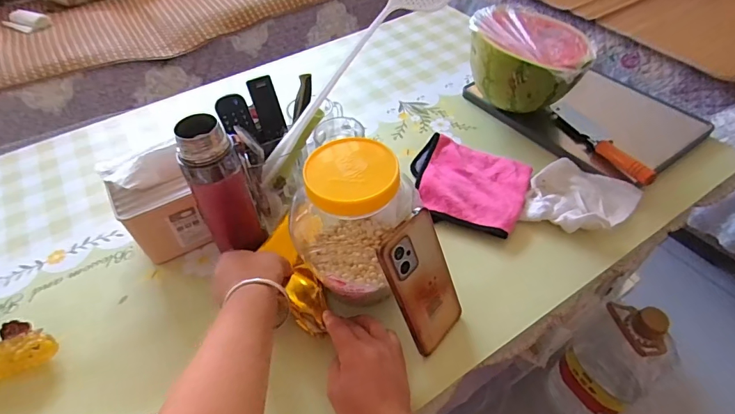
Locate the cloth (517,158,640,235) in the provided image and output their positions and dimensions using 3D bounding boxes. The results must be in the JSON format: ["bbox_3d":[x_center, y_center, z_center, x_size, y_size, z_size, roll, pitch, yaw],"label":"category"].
[{"bbox_3d":[0.307,-0.014,0.601,0.138,0.030,0.126,21,53,21],"label":"cloth"}]

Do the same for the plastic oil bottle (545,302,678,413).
[{"bbox_3d":[0.444,0.289,0.776,0.134,0.334,0.137,-30,53,-22],"label":"plastic oil bottle"}]

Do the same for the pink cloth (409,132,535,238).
[{"bbox_3d":[0.148,-0.035,0.644,0.177,0.027,0.158,20,52,20],"label":"pink cloth"}]

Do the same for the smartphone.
[{"bbox_3d":[0.061,0.084,0.454,0.012,0.165,0.077,10,45,43],"label":"smartphone"}]

